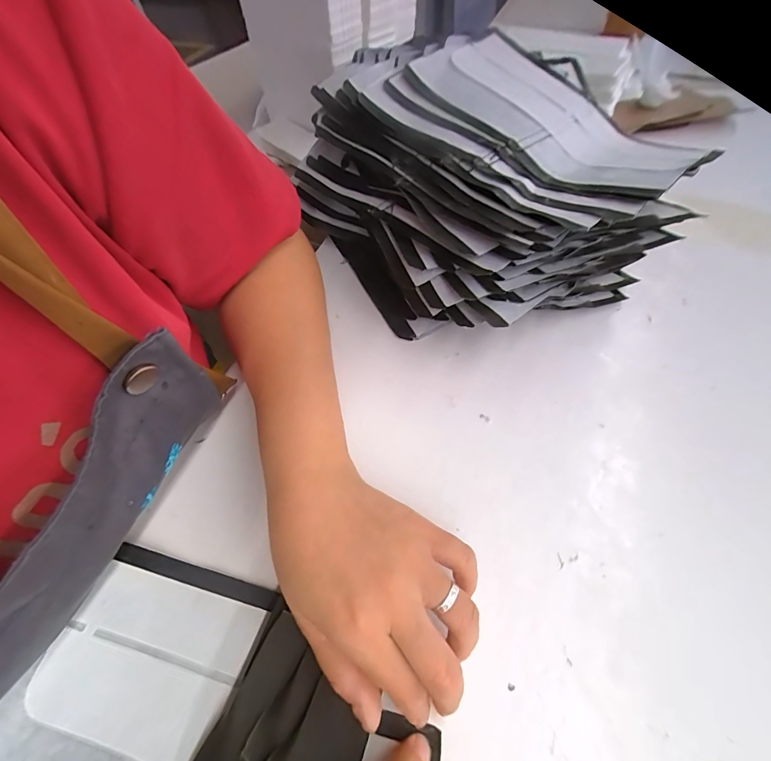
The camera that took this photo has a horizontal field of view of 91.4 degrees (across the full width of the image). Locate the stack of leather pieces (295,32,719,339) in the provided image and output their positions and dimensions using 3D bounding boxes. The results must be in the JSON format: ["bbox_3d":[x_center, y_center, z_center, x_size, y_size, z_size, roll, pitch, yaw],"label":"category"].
[{"bbox_3d":[0.073,-0.168,0.322,0.233,0.123,0.274,-28,60,-13],"label":"stack of leather pieces"}]

